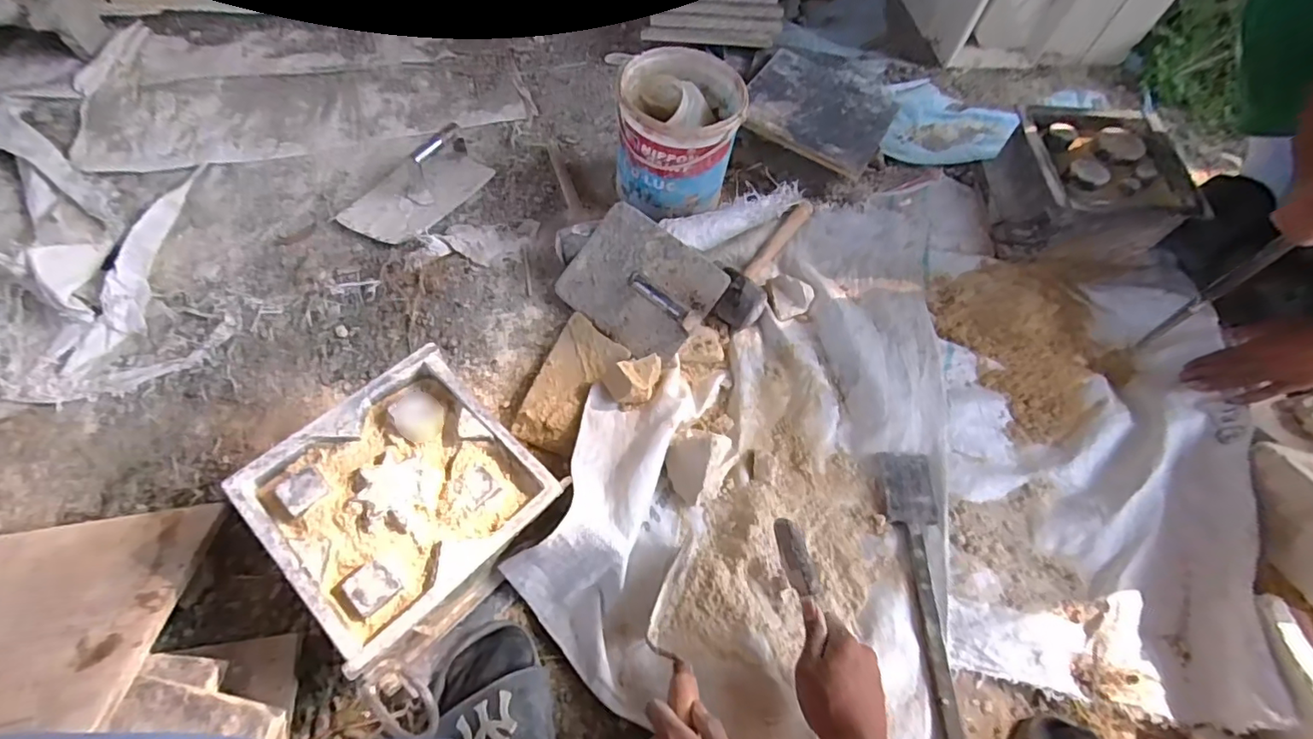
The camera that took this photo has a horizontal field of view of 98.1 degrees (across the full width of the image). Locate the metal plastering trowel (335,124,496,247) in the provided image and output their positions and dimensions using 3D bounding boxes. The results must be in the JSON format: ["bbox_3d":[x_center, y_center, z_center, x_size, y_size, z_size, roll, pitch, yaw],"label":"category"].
[{"bbox_3d":[-0.380,-0.295,0.895,0.147,0.068,0.232,31,63,13],"label":"metal plastering trowel"}]

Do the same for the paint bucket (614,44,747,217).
[{"bbox_3d":[0.030,-0.345,0.879,0.168,0.186,0.164,1,59,-2],"label":"paint bucket"}]

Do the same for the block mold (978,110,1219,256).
[{"bbox_3d":[0.705,-0.305,0.950,0.260,0.117,0.255,8,59,3],"label":"block mold"}]

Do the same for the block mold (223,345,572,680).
[{"bbox_3d":[-0.252,0.135,0.592,0.224,0.103,0.227,42,65,16],"label":"block mold"}]

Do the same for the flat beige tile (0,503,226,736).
[{"bbox_3d":[-0.588,0.233,0.534,0.241,0.016,0.244,-7,32,-13],"label":"flat beige tile"}]

